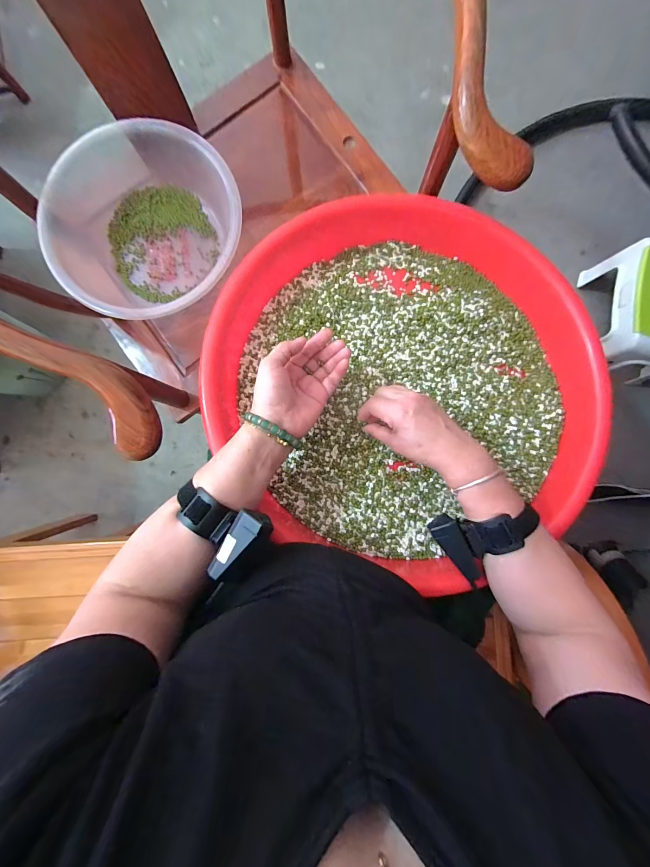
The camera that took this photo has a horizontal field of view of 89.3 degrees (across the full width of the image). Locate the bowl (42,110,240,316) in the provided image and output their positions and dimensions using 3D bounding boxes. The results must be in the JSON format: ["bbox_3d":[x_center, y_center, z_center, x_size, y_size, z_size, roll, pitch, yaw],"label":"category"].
[{"bbox_3d":[-0.294,-0.326,0.543,0.312,0.130,0.282,31,88,1],"label":"bowl"}]

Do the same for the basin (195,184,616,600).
[{"bbox_3d":[0.111,-0.074,0.456,0.475,0.102,0.488,0,87,0],"label":"basin"}]

